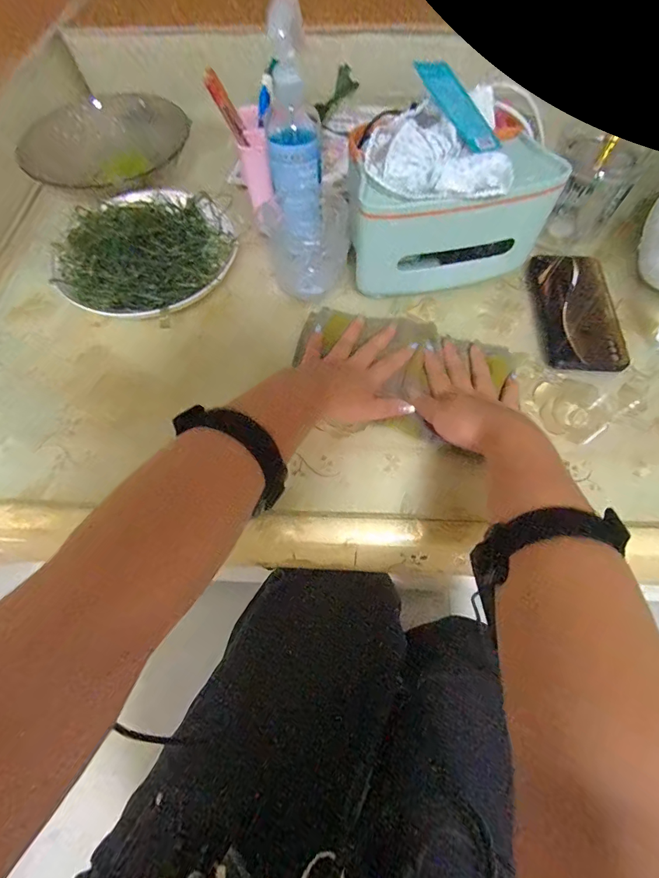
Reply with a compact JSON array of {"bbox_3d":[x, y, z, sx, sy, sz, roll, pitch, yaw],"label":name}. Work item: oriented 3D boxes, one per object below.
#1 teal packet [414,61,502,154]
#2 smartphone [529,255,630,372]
[{"bbox_3d":[0.118,-0.306,0.365,0.039,0.011,0.103,-35,88,-16],"label":"teal packet"},{"bbox_3d":[0.269,-0.143,0.435,0.082,0.009,0.155,2,68,5],"label":"smartphone"}]

